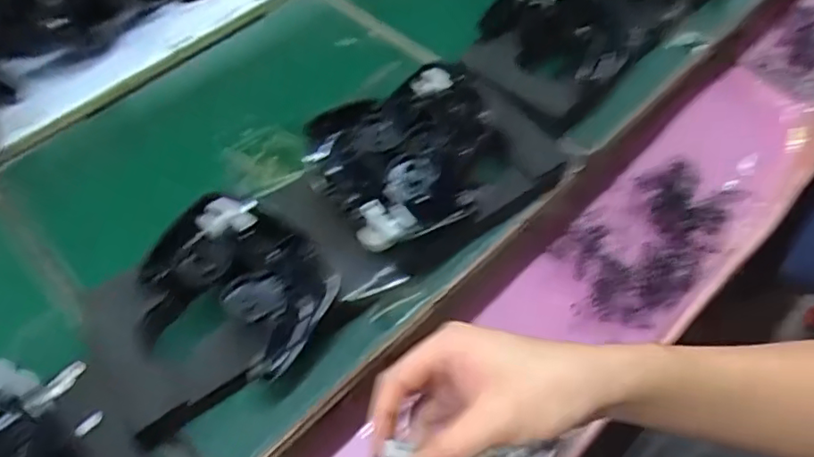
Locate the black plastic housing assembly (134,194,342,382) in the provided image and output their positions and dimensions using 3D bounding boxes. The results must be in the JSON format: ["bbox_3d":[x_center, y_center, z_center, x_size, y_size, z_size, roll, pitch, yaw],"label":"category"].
[{"bbox_3d":[-0.132,0.035,0.442,0.148,0.046,0.113,16,55,14],"label":"black plastic housing assembly"}]

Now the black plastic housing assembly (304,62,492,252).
[{"bbox_3d":[0.004,-0.063,0.494,0.171,0.049,0.137,-36,60,-23],"label":"black plastic housing assembly"}]

